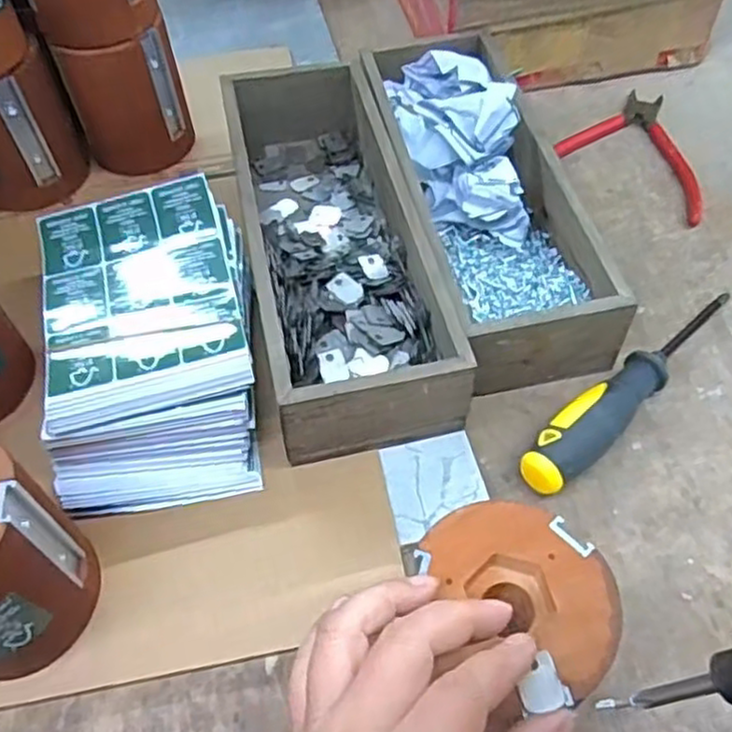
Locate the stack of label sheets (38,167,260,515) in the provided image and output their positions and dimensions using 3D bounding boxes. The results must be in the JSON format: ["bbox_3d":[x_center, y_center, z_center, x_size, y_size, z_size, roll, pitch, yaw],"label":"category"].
[{"bbox_3d":[-0.121,-0.015,0.412,0.112,0.055,0.178,-9,56,-4],"label":"stack of label sheets"}]

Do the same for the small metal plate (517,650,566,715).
[{"bbox_3d":[0.059,0.108,0.247,0.015,0.004,0.018,-12,56,-6],"label":"small metal plate"}]

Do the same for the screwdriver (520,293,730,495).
[{"bbox_3d":[0.155,0.009,0.420,0.184,0.031,0.029,-40,64,-22],"label":"screwdriver"}]

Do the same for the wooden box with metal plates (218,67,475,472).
[{"bbox_3d":[-0.023,-0.082,0.460,0.099,0.073,0.286,-12,56,-6],"label":"wooden box with metal plates"}]

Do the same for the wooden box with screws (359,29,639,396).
[{"bbox_3d":[0.074,-0.116,0.485,0.096,0.070,0.275,-10,56,-5],"label":"wooden box with screws"}]

